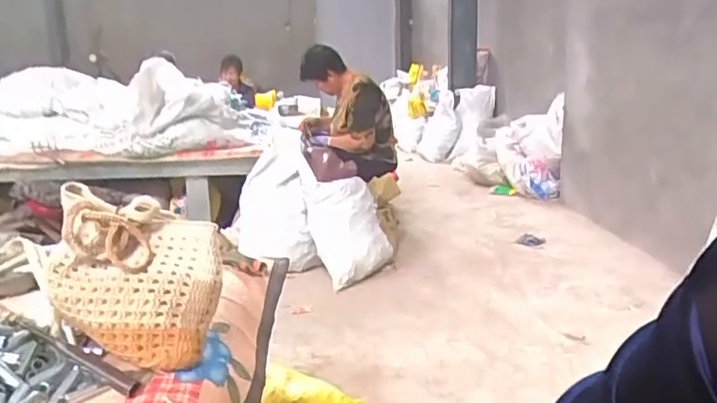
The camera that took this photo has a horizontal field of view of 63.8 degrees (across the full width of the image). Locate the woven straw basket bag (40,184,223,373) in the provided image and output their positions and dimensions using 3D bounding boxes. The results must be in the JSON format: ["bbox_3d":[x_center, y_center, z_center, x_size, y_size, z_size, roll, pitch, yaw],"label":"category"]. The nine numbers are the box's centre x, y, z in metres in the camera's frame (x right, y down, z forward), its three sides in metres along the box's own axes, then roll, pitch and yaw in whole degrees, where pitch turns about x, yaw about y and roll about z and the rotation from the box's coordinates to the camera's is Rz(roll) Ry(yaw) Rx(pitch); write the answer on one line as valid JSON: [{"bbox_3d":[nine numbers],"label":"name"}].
[{"bbox_3d":[-0.249,0.080,0.647,0.176,0.161,0.109,1,15,18],"label":"woven straw basket bag"}]

